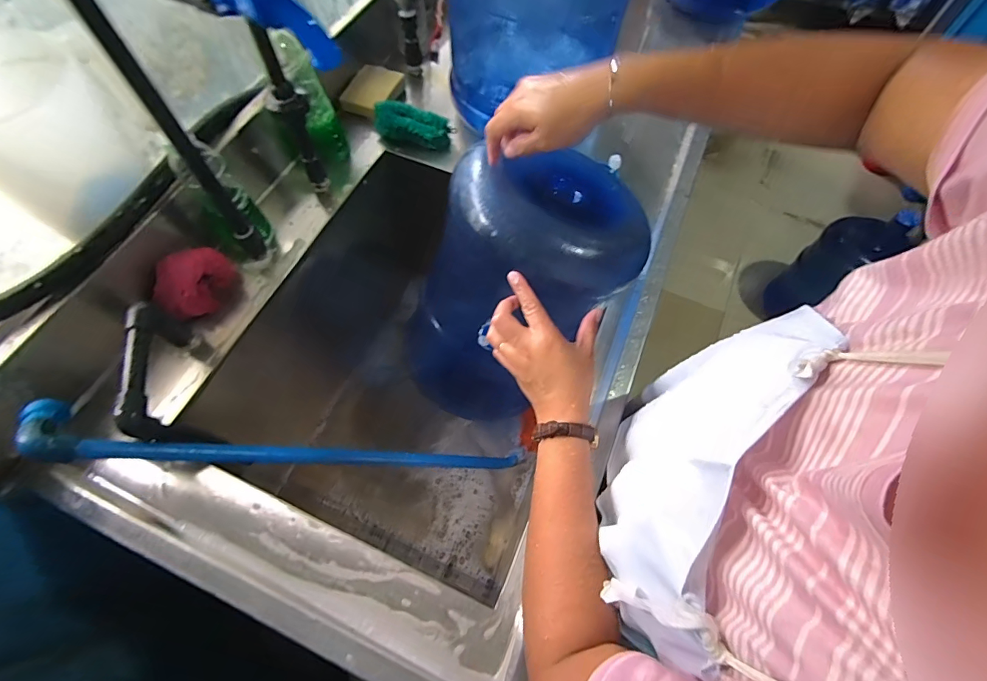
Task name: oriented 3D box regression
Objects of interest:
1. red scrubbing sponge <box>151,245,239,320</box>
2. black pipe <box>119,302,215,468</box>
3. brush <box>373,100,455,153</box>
[{"bbox_3d":[-0.384,-0.077,0.563,0.064,0.083,0.100,21,65,10],"label":"red scrubbing sponge"},{"bbox_3d":[-0.370,0.036,0.473,0.026,0.078,0.145,-11,64,-6],"label":"black pipe"},{"bbox_3d":[-0.129,-0.348,0.711,0.125,0.049,0.054,18,64,8],"label":"brush"}]

